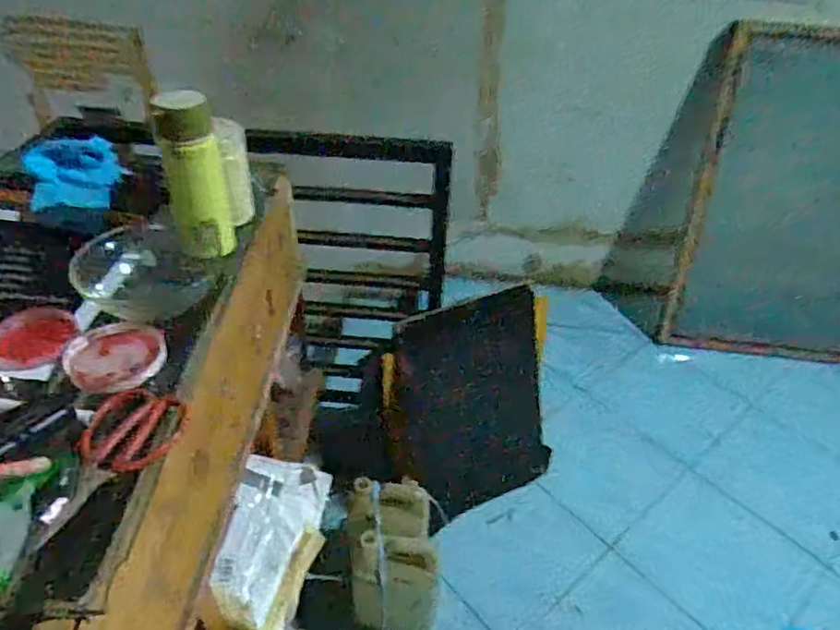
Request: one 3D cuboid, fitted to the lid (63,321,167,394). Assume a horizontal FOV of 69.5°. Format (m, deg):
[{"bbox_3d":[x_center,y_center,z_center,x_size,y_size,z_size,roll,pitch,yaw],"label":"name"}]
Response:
[{"bbox_3d":[-0.343,0.043,0.682,0.091,0.024,0.099,3,39,-2],"label":"lid"}]

